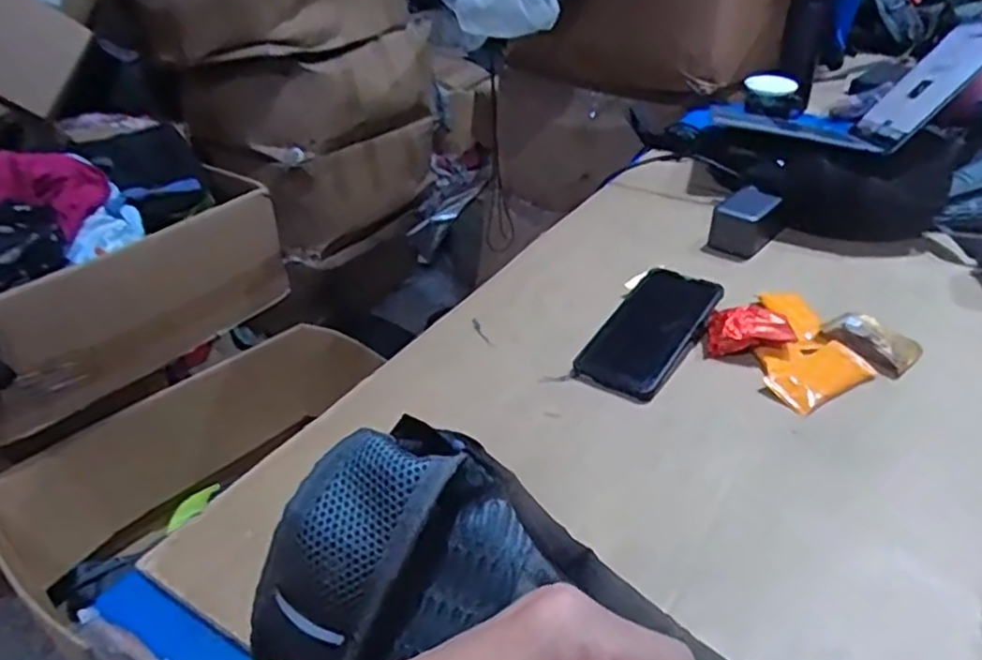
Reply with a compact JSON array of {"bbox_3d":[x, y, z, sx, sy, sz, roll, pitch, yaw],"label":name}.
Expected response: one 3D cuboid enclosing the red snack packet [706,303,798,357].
[{"bbox_3d":[0.237,0.001,0.650,0.074,0.030,0.041,1,33,6],"label":"red snack packet"}]

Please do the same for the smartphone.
[{"bbox_3d":[0.149,-0.001,0.658,0.081,0.016,0.165,14,46,34],"label":"smartphone"}]

